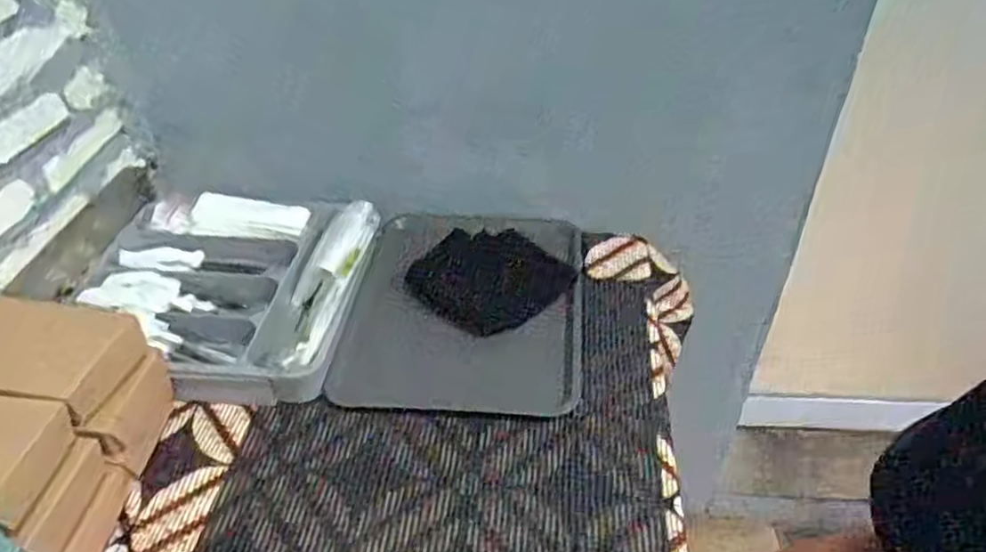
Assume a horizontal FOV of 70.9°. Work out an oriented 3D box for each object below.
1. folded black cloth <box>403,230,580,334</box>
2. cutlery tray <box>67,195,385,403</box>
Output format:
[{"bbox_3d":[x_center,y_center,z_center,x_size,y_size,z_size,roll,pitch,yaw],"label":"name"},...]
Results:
[{"bbox_3d":[-0.004,0.005,0.920,0.185,0.021,0.146,31,83,-7],"label":"folded black cloth"},{"bbox_3d":[-0.341,0.014,0.886,0.343,0.080,0.306,2,40,6],"label":"cutlery tray"}]

